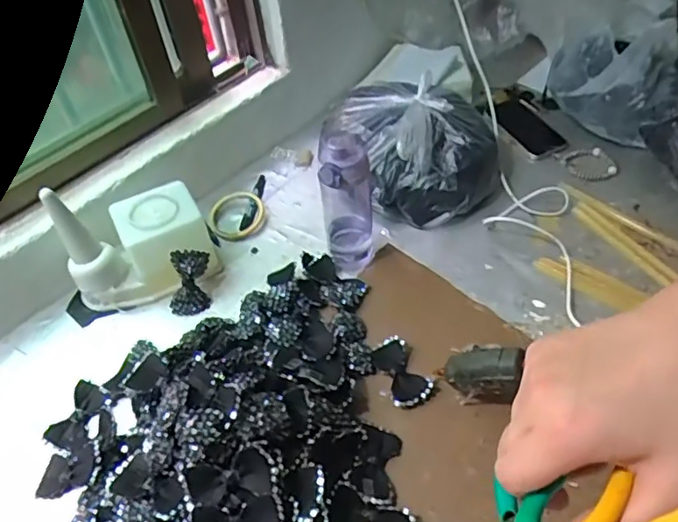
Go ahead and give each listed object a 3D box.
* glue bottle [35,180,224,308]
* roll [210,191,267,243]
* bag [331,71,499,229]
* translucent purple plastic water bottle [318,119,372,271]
[{"bbox_3d":[-0.289,-0.026,0.821,0.197,0.162,0.120,-24,51,-14],"label":"glue bottle"},{"bbox_3d":[-0.166,-0.078,0.951,0.093,0.018,0.099,-3,49,3],"label":"roll"},{"bbox_3d":[0.115,-0.182,0.942,0.282,0.142,0.212,8,50,12],"label":"bag"},{"bbox_3d":[0.012,-0.080,0.816,0.066,0.224,0.072,-5,49,2],"label":"translucent purple plastic water bottle"}]

